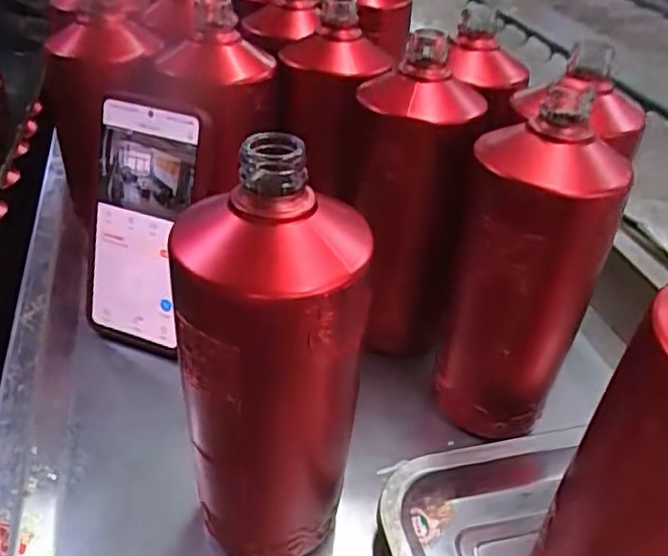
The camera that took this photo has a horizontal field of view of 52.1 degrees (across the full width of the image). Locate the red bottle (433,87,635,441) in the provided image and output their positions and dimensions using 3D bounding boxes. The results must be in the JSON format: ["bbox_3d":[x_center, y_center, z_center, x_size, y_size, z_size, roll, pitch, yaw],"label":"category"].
[{"bbox_3d":[0.107,-0.001,0.397,0.079,0.195,0.074,10,35,9],"label":"red bottle"}]

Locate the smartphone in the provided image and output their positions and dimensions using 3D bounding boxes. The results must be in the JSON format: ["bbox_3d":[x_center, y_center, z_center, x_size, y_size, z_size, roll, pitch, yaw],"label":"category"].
[{"bbox_3d":[-0.129,-0.031,0.453,0.070,0.165,0.007,15,17,13],"label":"smartphone"}]

